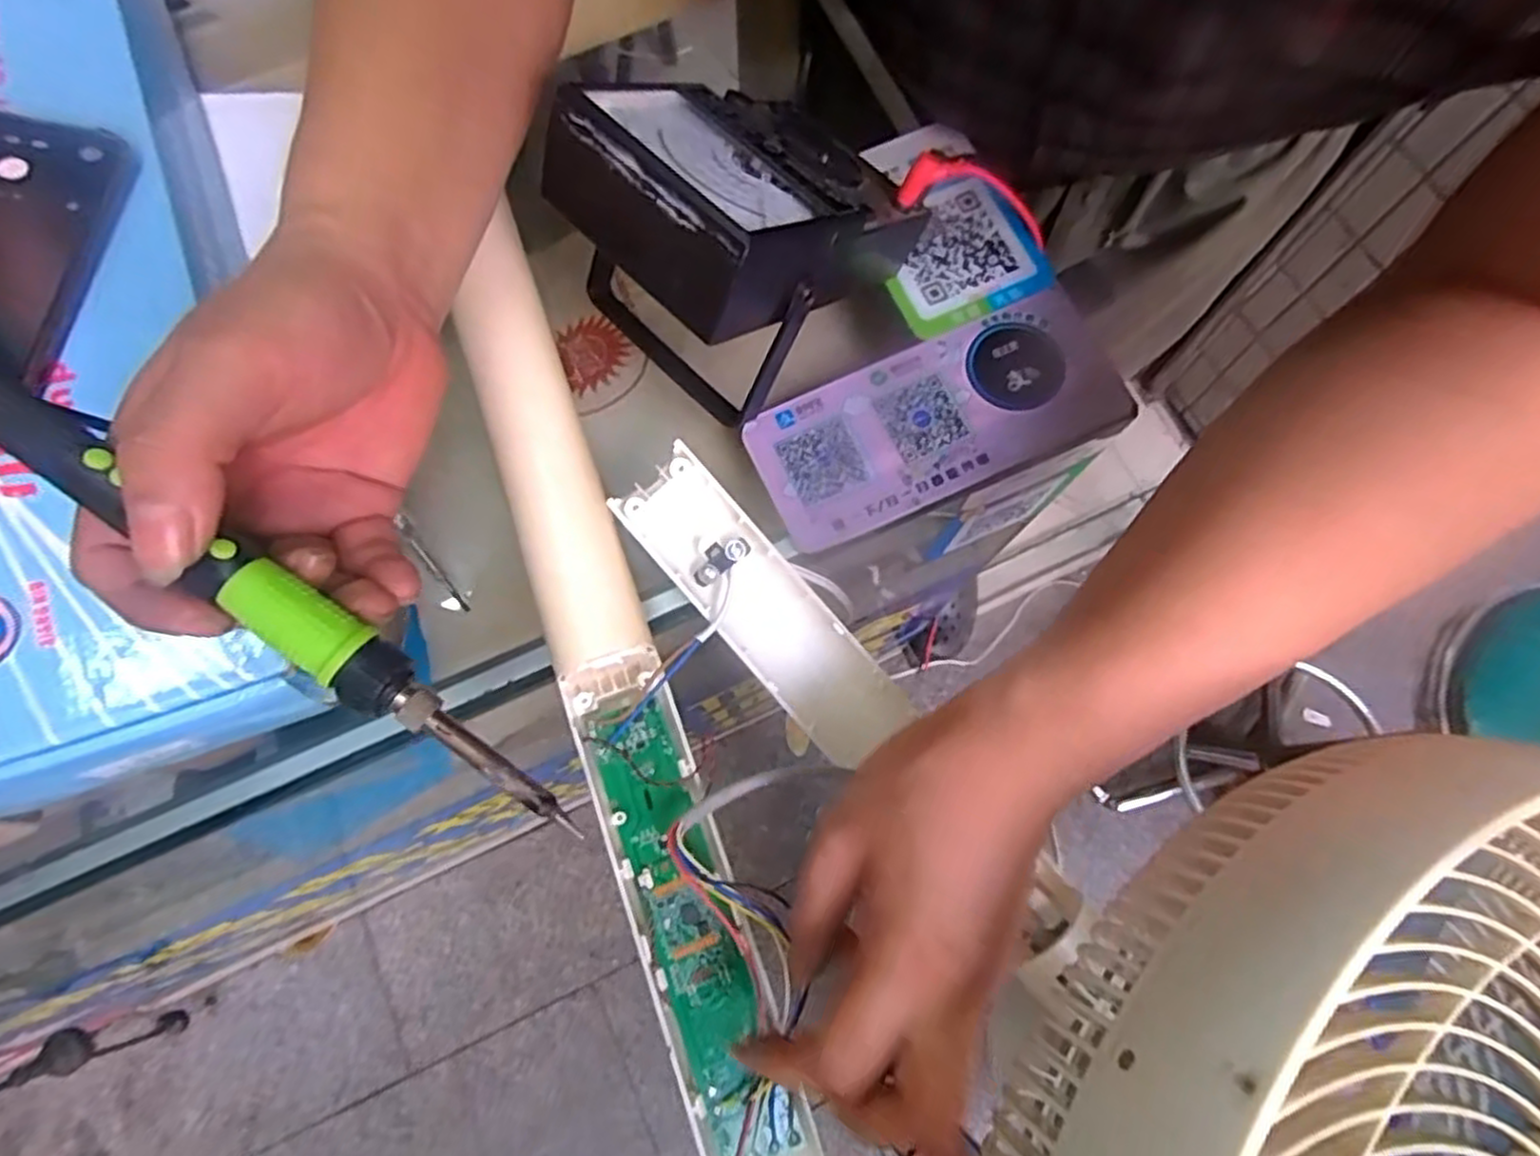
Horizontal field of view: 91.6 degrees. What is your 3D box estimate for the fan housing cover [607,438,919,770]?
[{"bbox_3d":[-0.004,0.013,0.358,0.045,0.031,0.163,-41,77,-10],"label":"fan housing cover"}]

